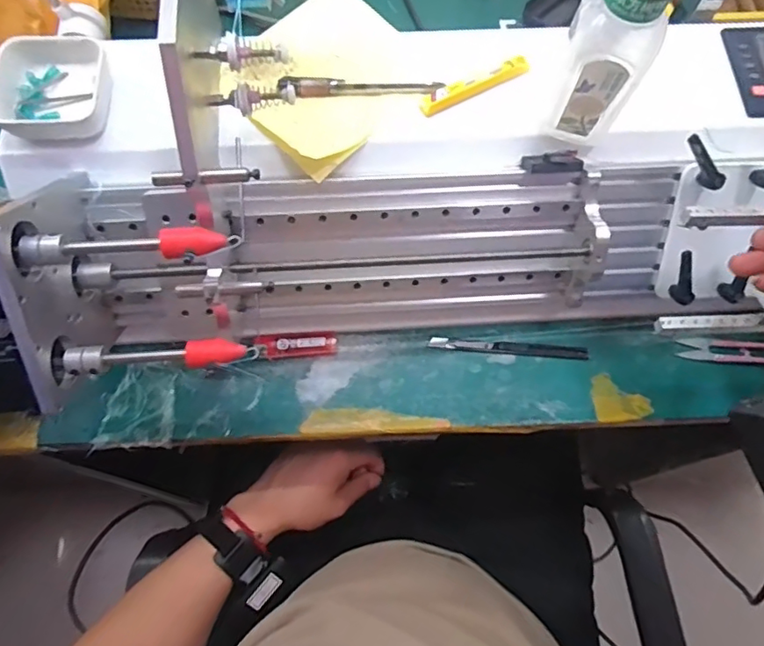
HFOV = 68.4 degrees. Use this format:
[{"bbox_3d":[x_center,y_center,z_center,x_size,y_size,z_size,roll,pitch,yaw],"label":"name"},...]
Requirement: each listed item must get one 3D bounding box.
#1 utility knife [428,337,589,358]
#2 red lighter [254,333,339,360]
[{"bbox_3d":[0.122,0.023,0.537,0.151,0.007,0.012,4,68,0],"label":"utility knife"},{"bbox_3d":[-0.078,0.020,0.522,0.071,0.012,0.028,-7,112,-7],"label":"red lighter"}]

